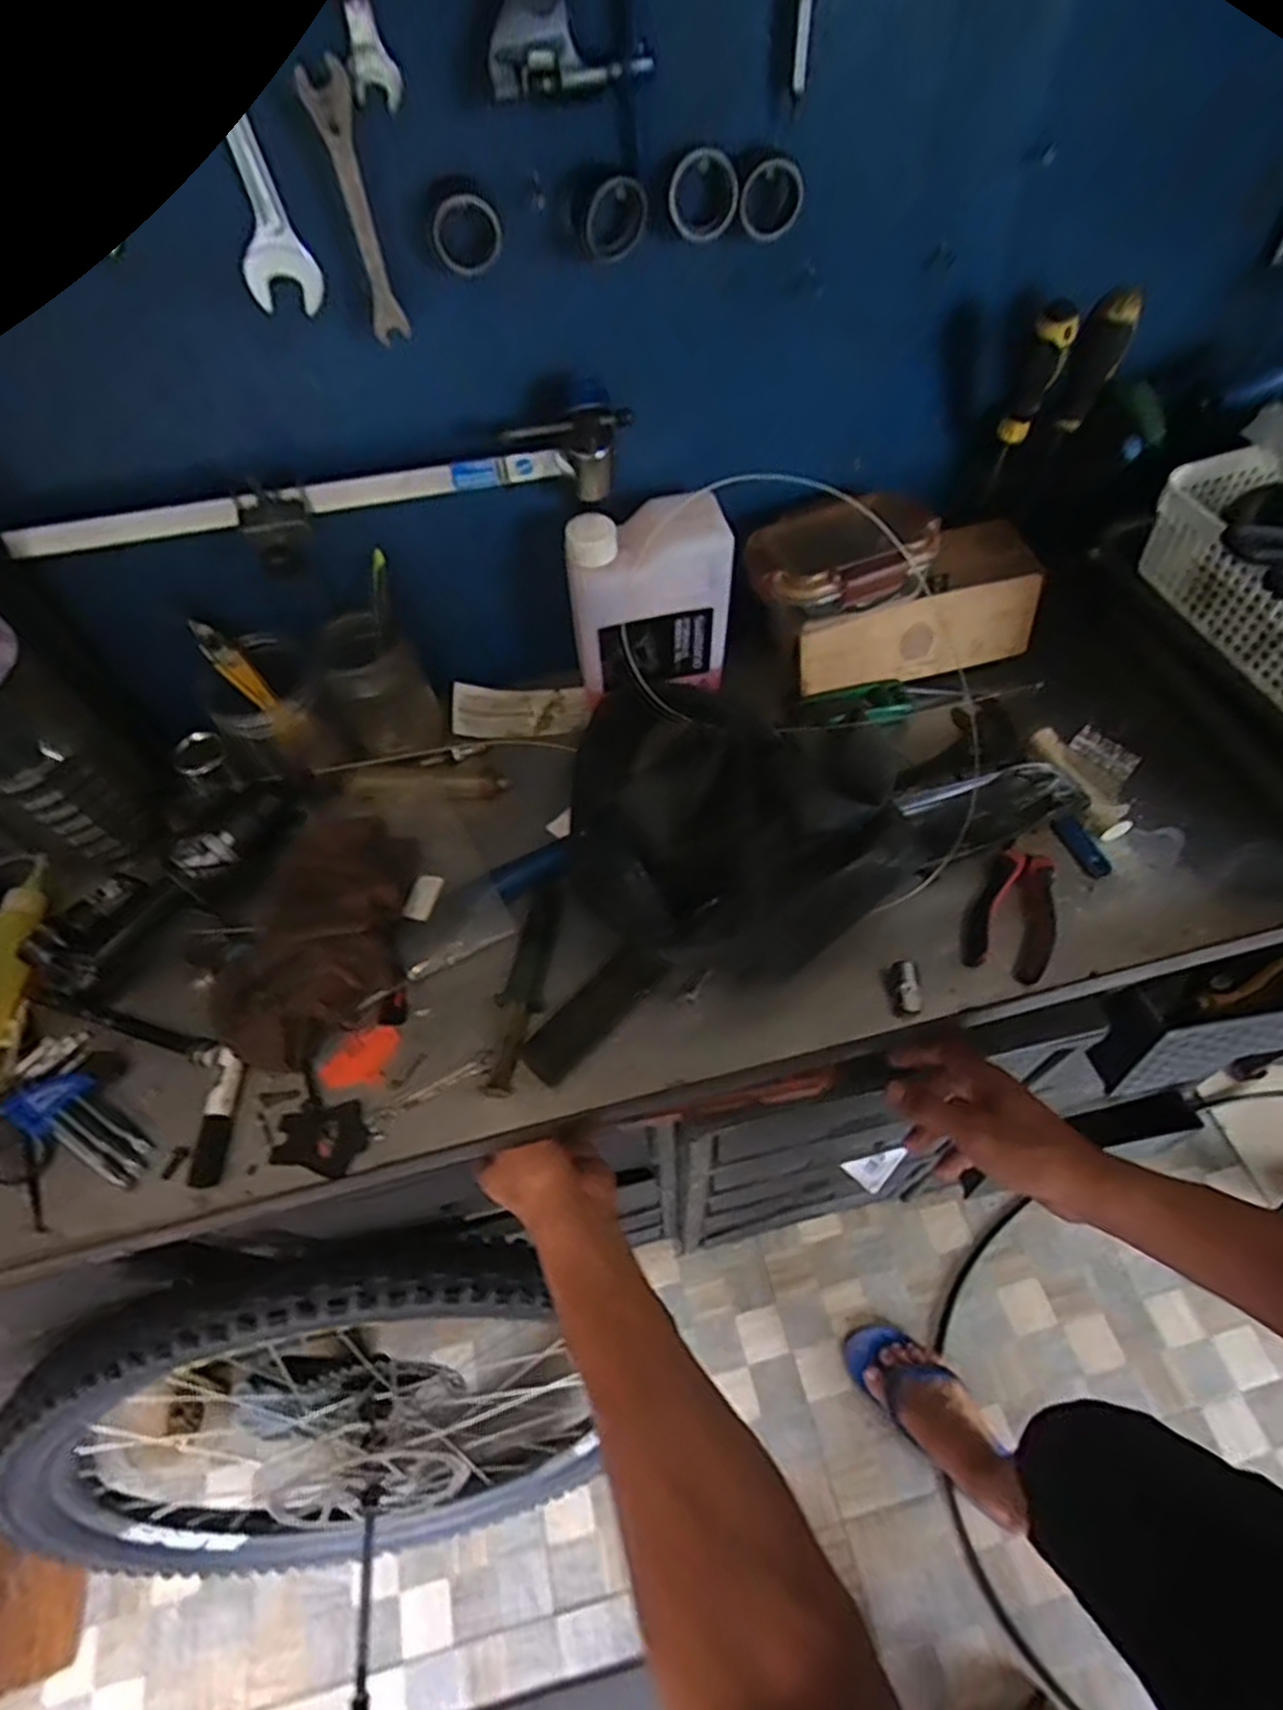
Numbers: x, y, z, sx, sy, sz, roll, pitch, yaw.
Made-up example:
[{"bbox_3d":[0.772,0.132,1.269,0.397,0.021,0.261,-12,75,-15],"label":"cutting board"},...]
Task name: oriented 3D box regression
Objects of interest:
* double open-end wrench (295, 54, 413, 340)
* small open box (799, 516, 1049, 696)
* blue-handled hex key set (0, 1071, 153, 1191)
[{"bbox_3d":[-0.151,-0.347,0.415,0.024,0.116,0.009,-14,57,-5],"label":"double open-end wrench"},{"bbox_3d":[0.240,-0.225,0.680,0.218,0.098,0.089,-11,57,-3],"label":"small open box"},{"bbox_3d":[-0.374,0.181,0.516,0.106,0.017,0.043,31,63,7],"label":"blue-handled hex key set"}]

